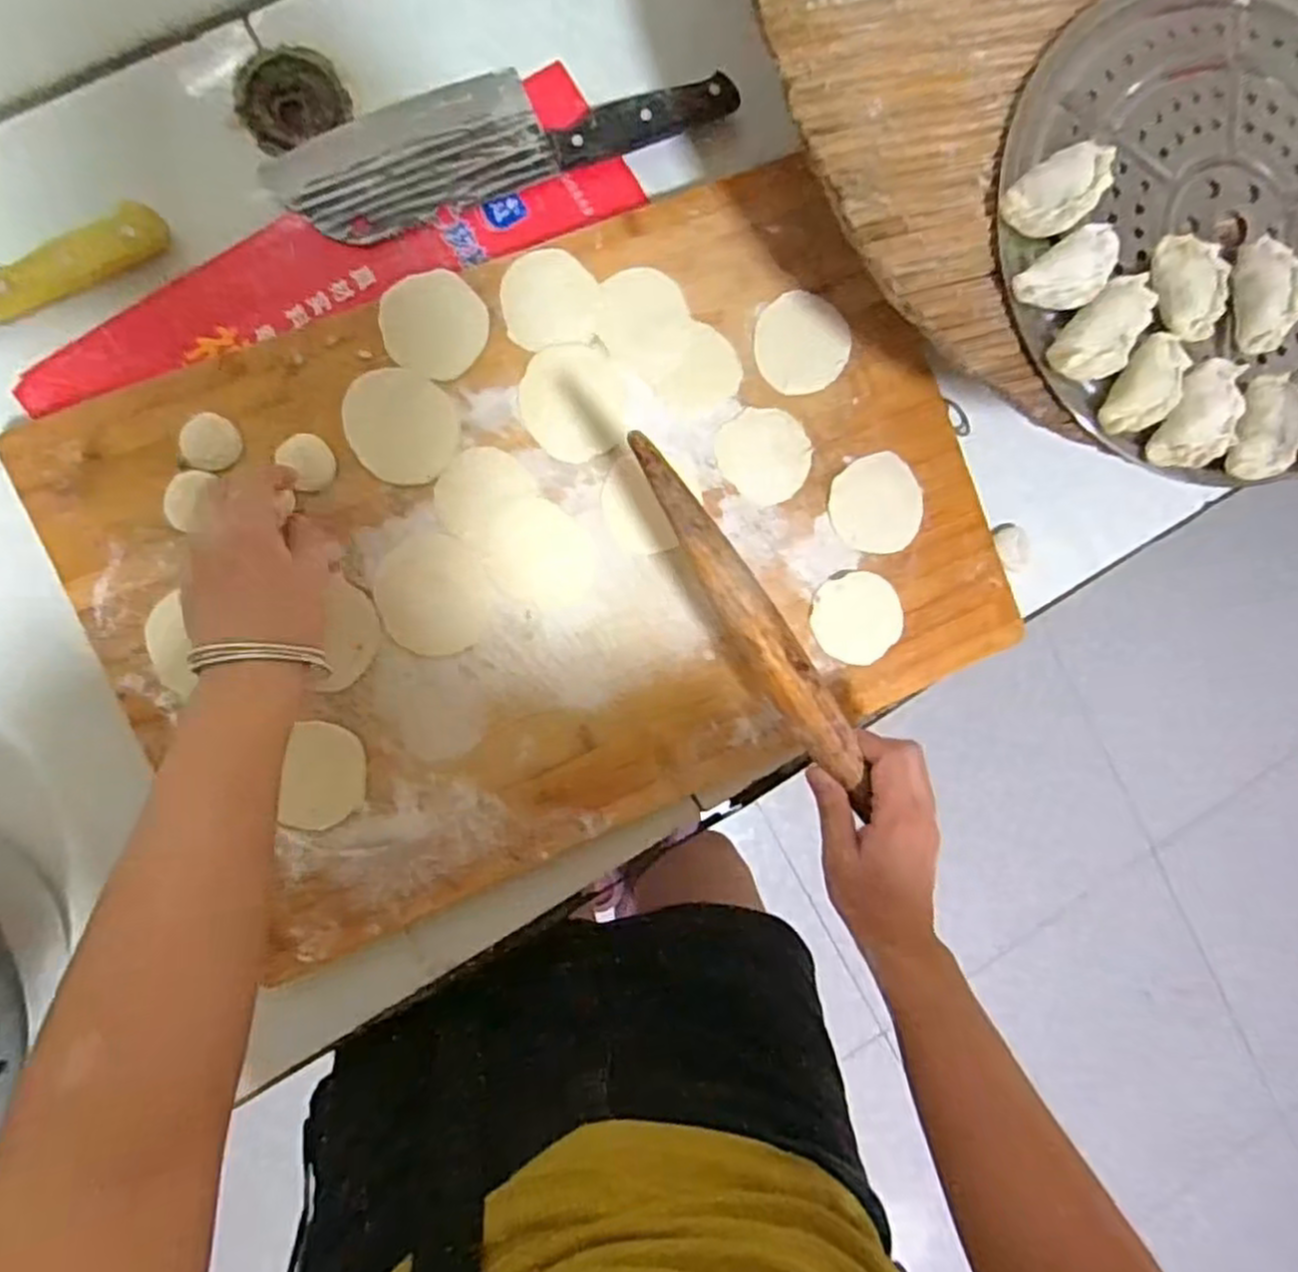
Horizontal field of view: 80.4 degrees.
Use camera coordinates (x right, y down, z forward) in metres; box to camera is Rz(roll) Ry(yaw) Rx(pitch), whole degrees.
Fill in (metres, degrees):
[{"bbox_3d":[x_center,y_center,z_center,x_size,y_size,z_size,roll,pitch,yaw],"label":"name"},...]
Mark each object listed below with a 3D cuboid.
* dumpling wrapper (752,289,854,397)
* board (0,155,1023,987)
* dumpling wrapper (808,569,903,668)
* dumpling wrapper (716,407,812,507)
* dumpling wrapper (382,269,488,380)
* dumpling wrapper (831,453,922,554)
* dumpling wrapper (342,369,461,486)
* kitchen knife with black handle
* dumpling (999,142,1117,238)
[{"bbox_3d":[0.104,-0.198,0.518,0.064,0.004,0.064,-22,95,-7],"label":"dumpling wrapper"},{"bbox_3d":[-0.053,-0.055,0.493,0.543,0.023,0.365,-23,92,-7],"label":"board"},{"bbox_3d":[0.144,-0.011,0.529,0.062,0.004,0.061,-12,98,-3],"label":"dumpling wrapper"},{"bbox_3d":[0.078,-0.121,0.513,0.063,0.004,0.058,0,92,-8],"label":"dumpling wrapper"},{"bbox_3d":[-0.133,-0.194,0.477,0.062,0.004,0.062,-2,98,-12],"label":"dumpling wrapper"},{"bbox_3d":[0.157,-0.091,0.528,0.063,0.004,0.066,-4,93,-8],"label":"dumpling wrapper"},{"bbox_3d":[-0.153,-0.130,0.478,0.066,0.004,0.069,-6,93,-13],"label":"dumpling wrapper"},{"bbox_3d":[-0.093,-0.330,0.499,0.296,0.019,0.080,-22,95,-7],"label":"kitchen knife with black handle"},{"bbox_3d":[0.201,-0.219,0.379,0.054,0.024,0.033,-39,97,-5],"label":"dumpling"}]

